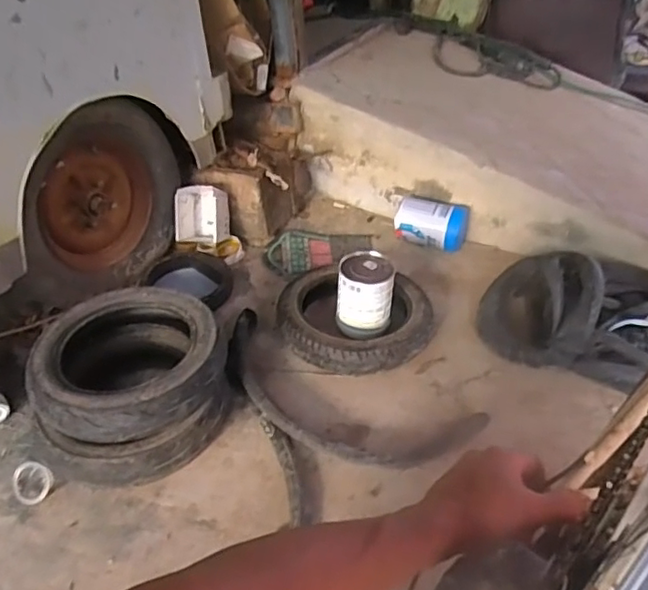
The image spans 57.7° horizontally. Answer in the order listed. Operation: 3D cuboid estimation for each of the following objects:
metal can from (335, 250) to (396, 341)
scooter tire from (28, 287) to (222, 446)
[{"bbox_3d":[0.099,0.005,1.396,0.129,0.181,0.129,-3,36,2],"label":"metal can"},{"bbox_3d":[-0.385,0.134,1.173,0.356,0.115,0.359,-15,37,-14],"label":"scooter tire"}]

